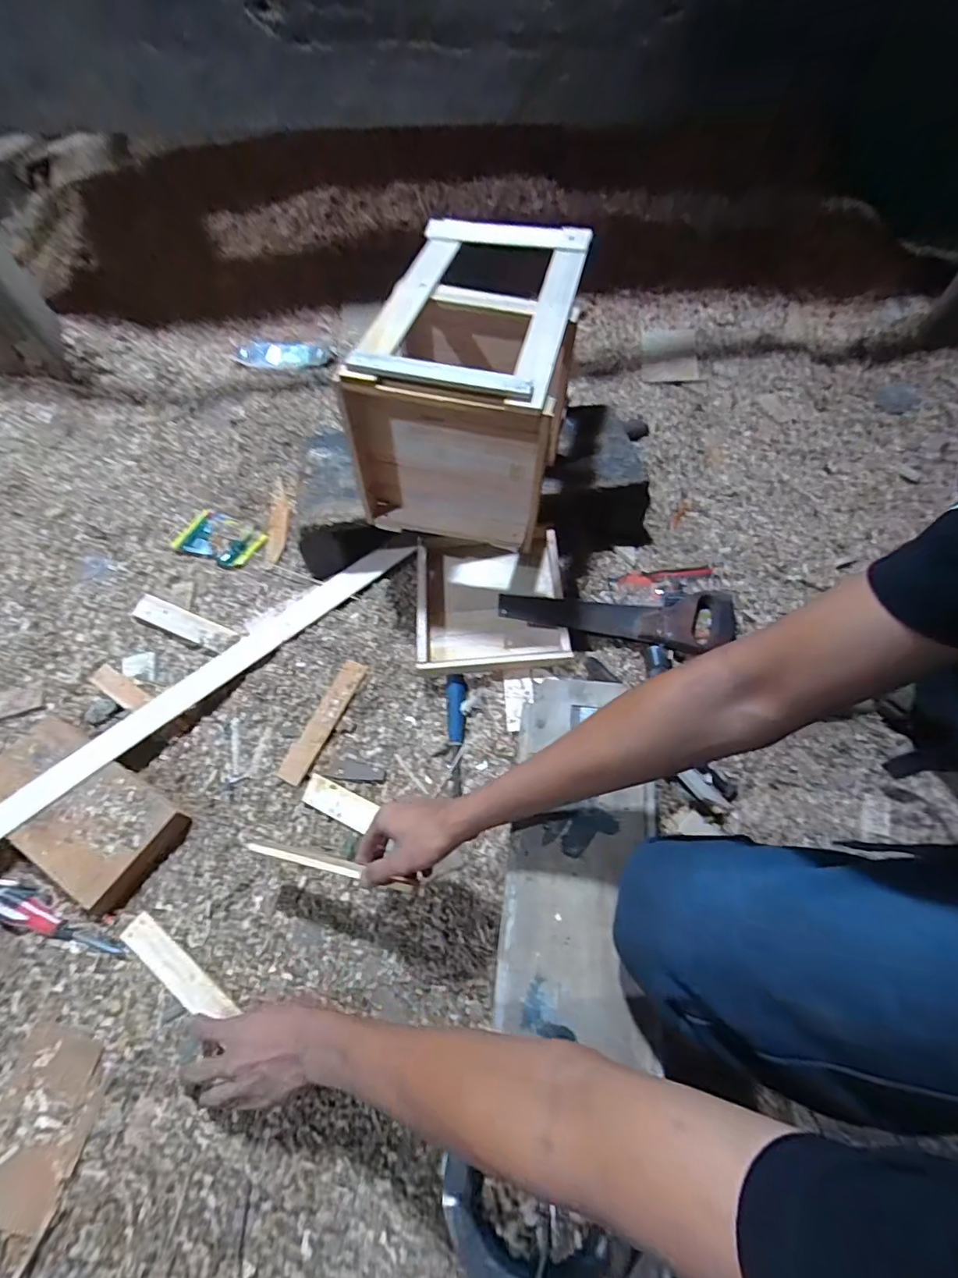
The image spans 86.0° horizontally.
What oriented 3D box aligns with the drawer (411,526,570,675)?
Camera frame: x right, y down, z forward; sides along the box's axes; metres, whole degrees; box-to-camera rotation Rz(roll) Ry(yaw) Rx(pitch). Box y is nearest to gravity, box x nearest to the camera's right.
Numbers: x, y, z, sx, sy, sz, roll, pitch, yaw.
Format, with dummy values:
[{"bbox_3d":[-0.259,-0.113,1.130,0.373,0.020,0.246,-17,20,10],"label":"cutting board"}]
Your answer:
[{"bbox_3d":[0.017,-0.058,0.732,0.209,0.047,0.217,-3,61,-4],"label":"drawer"}]

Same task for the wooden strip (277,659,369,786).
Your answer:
[{"bbox_3d":[-0.202,0.104,0.670,0.034,0.008,0.170,26,70,7],"label":"wooden strip"}]

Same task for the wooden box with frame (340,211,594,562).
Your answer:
[{"bbox_3d":[-0.010,-0.332,0.653,0.241,0.212,0.341,11,61,5],"label":"wooden box with frame"}]

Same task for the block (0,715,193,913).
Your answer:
[{"bbox_3d":[-0.468,0.191,0.597,0.244,0.040,0.125,29,64,14],"label":"block"}]

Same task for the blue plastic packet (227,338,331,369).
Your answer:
[{"bbox_3d":[-0.390,-0.561,1.008,0.192,0.014,0.061,5,76,8],"label":"blue plastic packet"}]

